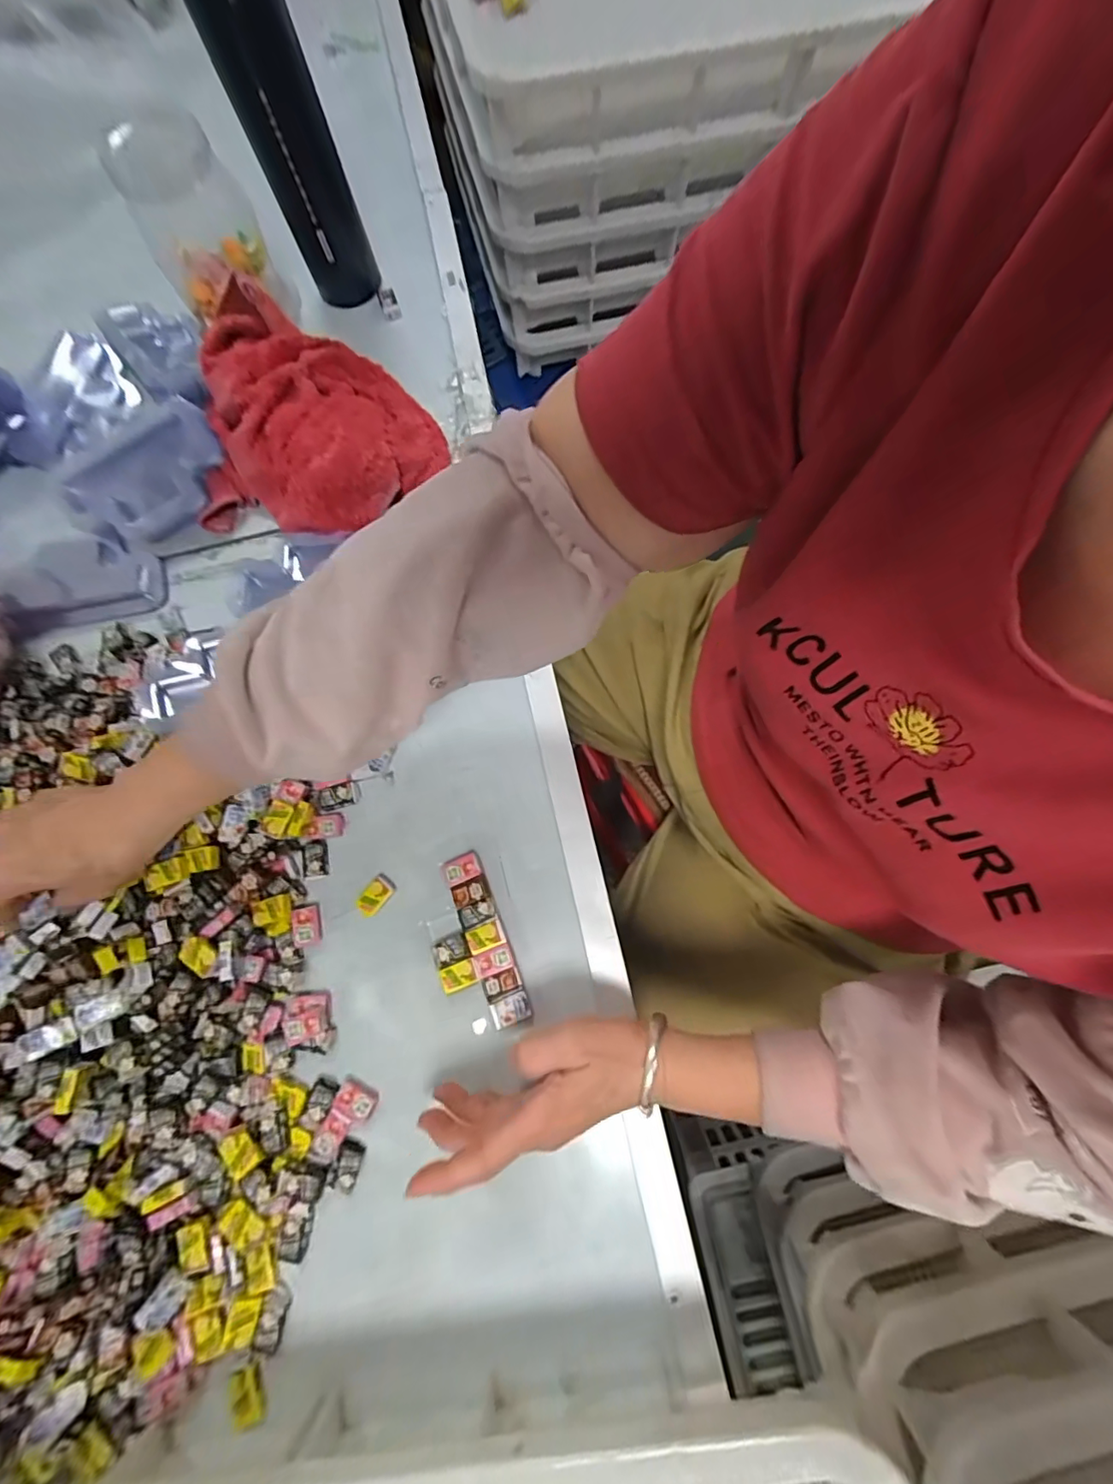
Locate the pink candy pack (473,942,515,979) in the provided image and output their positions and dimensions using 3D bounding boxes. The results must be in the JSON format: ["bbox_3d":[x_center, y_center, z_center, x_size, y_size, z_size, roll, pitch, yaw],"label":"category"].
[{"bbox_3d":[-0.044,0.154,0.365,0.026,0.004,0.017,-21,75,-2],"label":"pink candy pack"}]

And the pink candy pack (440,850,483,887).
[{"bbox_3d":[-0.070,0.093,0.384,0.027,0.006,0.019,-22,75,-2],"label":"pink candy pack"}]

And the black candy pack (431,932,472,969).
[{"bbox_3d":[-0.075,0.148,0.368,0.026,0.004,0.018,-24,76,-3],"label":"black candy pack"}]

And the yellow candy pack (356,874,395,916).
[{"bbox_3d":[-0.133,0.113,0.385,0.019,0.012,0.027,39,81,12],"label":"yellow candy pack"}]

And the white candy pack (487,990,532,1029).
[{"bbox_3d":[-0.032,0.183,0.356,0.028,0.005,0.019,-22,75,-2],"label":"white candy pack"}]

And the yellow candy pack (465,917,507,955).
[{"bbox_3d":[-0.051,0.138,0.368,0.025,0.004,0.019,-27,76,-4],"label":"yellow candy pack"}]

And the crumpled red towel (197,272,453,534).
[{"bbox_3d":[-0.199,-0.277,0.449,0.222,0.058,0.201,9,76,6],"label":"crumpled red towel"}]

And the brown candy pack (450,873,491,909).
[{"bbox_3d":[-0.063,0.109,0.377,0.027,0.004,0.017,-24,76,-3],"label":"brown candy pack"}]

